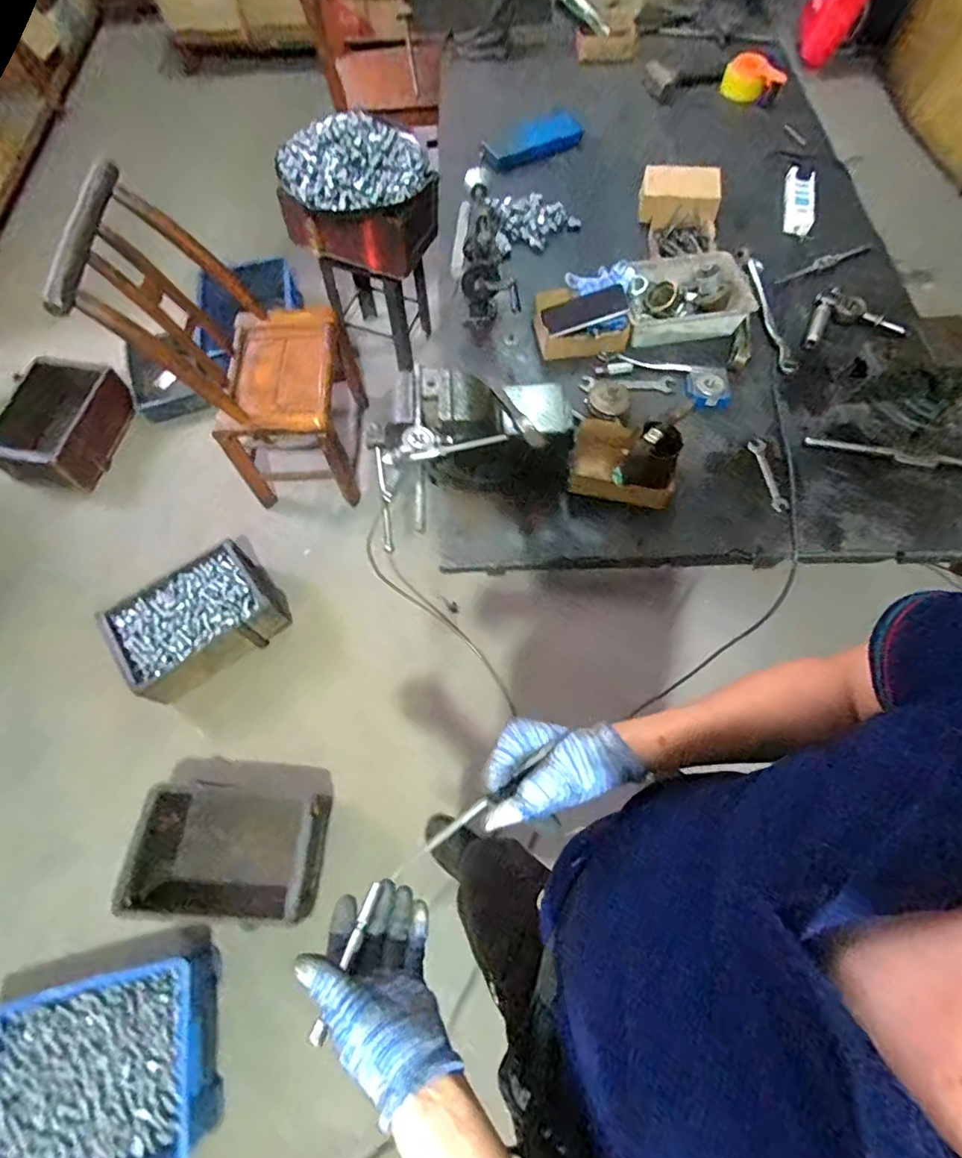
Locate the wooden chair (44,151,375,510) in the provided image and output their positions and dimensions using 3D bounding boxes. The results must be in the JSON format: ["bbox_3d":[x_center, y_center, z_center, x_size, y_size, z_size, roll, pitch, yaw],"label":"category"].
[{"bbox_3d":[-0.558,-0.546,1.300,0.386,0.711,0.431,0,66,0],"label":"wooden chair"}]

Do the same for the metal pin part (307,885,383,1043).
[{"bbox_3d":[-0.103,0.292,0.409,0.011,0.013,0.109,16,41,6],"label":"metal pin part"}]

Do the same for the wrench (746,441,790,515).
[{"bbox_3d":[0.505,-0.184,0.925,0.030,0.012,0.142,-7,67,-3],"label":"wrench"}]

